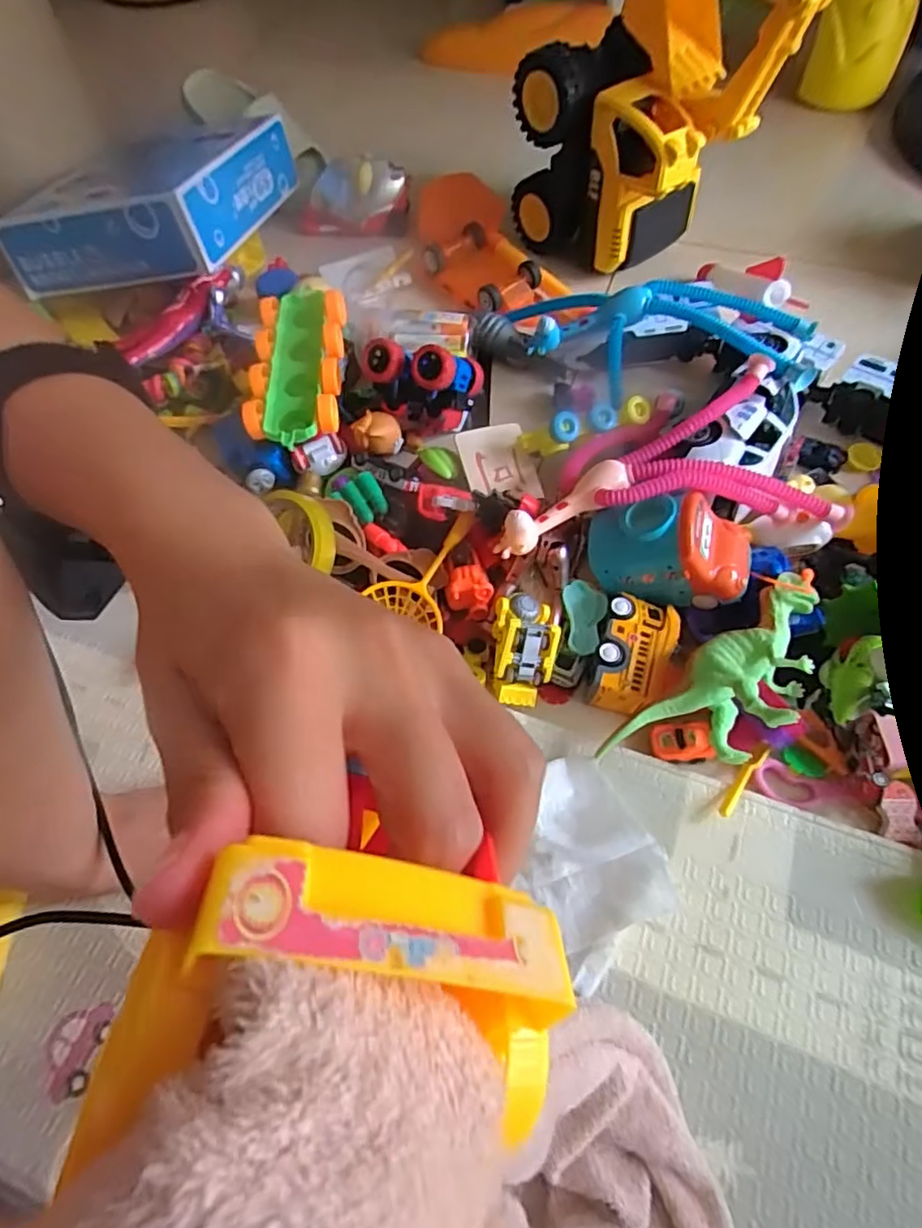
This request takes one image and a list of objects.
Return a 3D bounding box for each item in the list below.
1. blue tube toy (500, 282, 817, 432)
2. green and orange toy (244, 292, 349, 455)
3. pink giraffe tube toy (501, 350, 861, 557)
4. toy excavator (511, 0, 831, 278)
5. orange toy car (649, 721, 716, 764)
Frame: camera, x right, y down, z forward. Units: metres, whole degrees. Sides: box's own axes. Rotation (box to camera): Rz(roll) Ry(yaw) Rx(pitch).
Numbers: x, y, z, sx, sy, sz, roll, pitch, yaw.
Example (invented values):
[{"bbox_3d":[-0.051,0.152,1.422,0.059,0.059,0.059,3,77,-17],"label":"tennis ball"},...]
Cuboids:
[{"bbox_3d":[0.181,-0.280,0.611,0.300,0.100,0.148,21,65,14],"label":"blue tube toy"},{"bbox_3d":[-0.158,-0.244,0.595,0.088,0.038,0.208,-4,62,1],"label":"green and orange toy"},{"bbox_3d":[0.159,-0.119,0.510,0.264,0.079,0.133,-6,62,0],"label":"pink giraffe tube toy"},{"bbox_3d":[0.208,-0.528,0.648,0.272,0.282,0.137,36,69,20],"label":"toy excavator"},{"bbox_3d":[0.168,0.100,0.467,0.043,0.024,0.029,-12,56,20],"label":"orange toy car"}]

